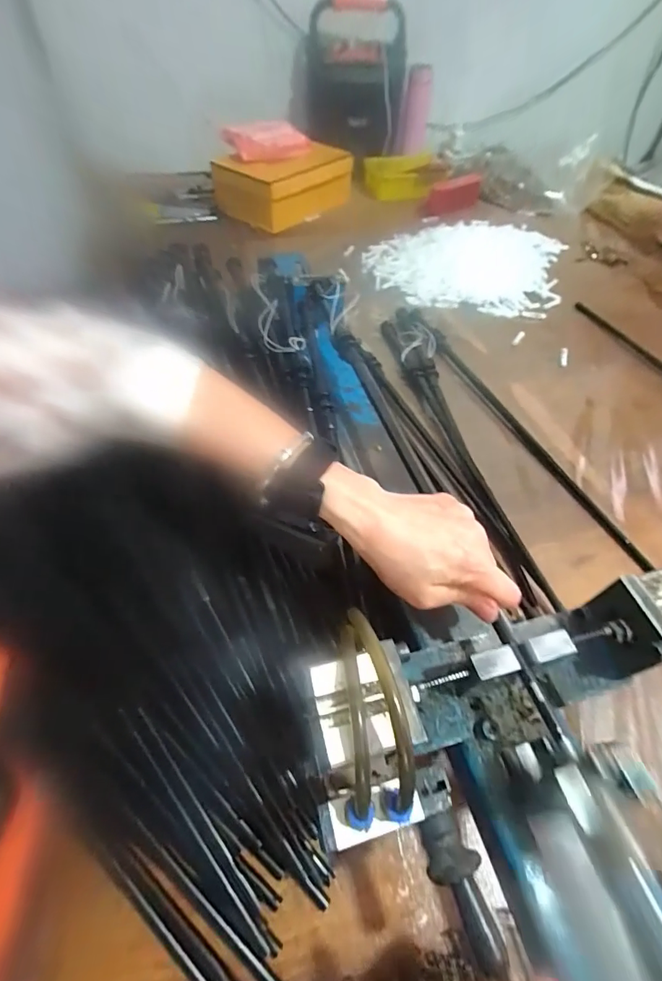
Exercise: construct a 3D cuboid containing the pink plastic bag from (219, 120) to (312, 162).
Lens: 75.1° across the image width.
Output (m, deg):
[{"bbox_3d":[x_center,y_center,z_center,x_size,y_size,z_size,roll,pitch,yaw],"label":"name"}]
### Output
[{"bbox_3d":[-0.150,-0.794,0.973,0.170,0.039,0.160,-28,58,-22],"label":"pink plastic bag"}]

